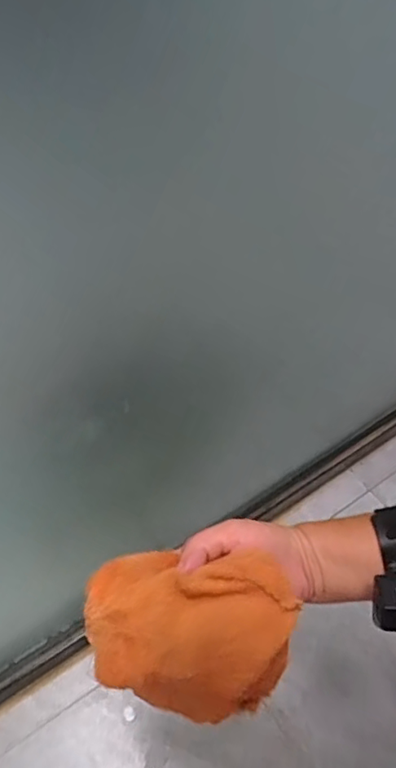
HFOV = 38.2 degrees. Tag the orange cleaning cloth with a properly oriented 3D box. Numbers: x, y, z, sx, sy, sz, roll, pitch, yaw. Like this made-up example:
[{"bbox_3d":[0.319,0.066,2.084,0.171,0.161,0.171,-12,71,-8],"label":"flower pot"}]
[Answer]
[{"bbox_3d":[-0.005,0.148,0.353,0.122,0.039,0.088,12,53,3],"label":"orange cleaning cloth"}]

